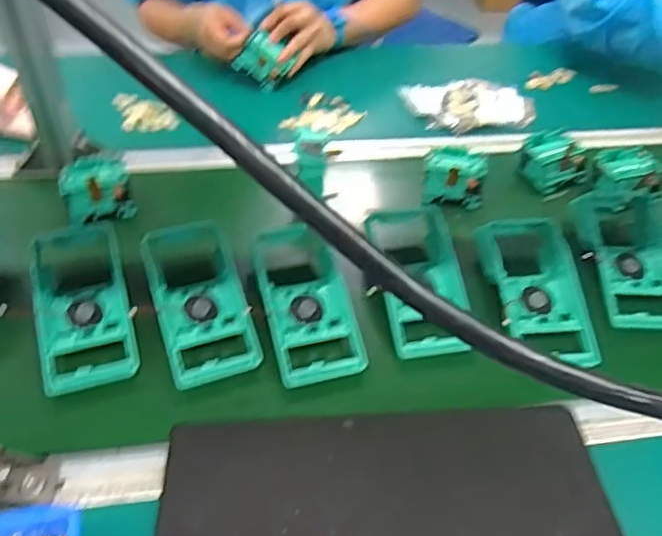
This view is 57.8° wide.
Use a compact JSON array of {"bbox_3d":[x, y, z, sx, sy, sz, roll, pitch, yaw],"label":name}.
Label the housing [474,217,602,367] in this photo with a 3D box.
[{"bbox_3d":[0.215,0.025,0.635,0.092,0.044,0.174,-8,60,1],"label":"housing"}]

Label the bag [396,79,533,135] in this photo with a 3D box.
[{"bbox_3d":[0.211,-0.241,0.903,0.196,0.034,0.107,4,45,-1],"label":"bag"}]

